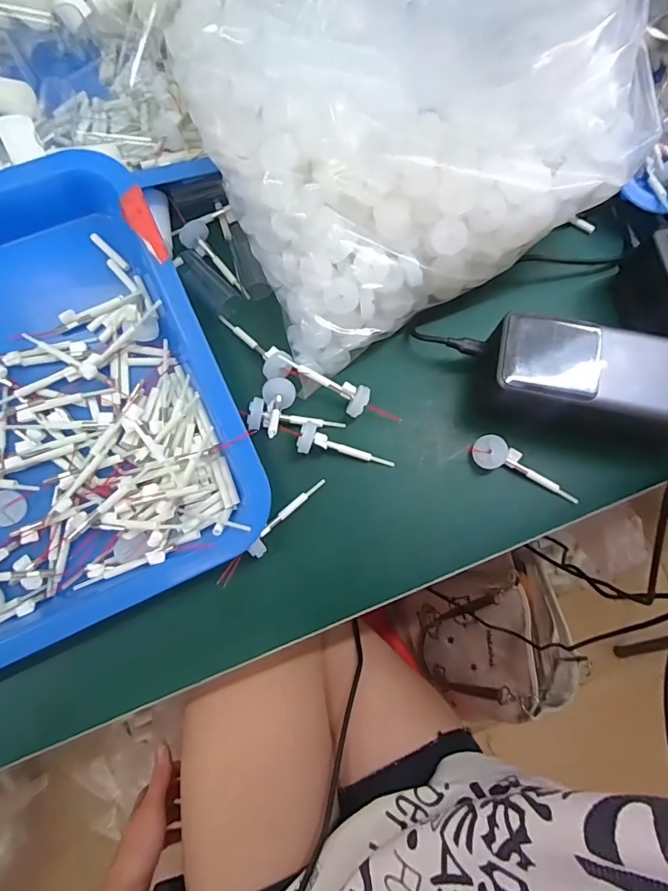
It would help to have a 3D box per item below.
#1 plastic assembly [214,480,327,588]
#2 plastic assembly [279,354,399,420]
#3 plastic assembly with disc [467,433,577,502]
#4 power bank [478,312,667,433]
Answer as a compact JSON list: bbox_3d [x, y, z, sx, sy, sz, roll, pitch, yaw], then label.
[{"bbox_3d":[-0.037,0.052,0.287,0.010,0.016,0.087,41,80,8],"label":"plastic assembly"},{"bbox_3d":[0.004,-0.035,0.303,0.086,0.014,0.020,28,78,-7],"label":"plastic assembly"},{"bbox_3d":[0.123,0.015,0.300,0.075,0.015,0.020,25,78,5],"label":"plastic assembly with disc"},{"bbox_3d":[0.157,-0.037,0.293,0.132,0.053,0.057,11,77,2],"label":"power bank"}]

